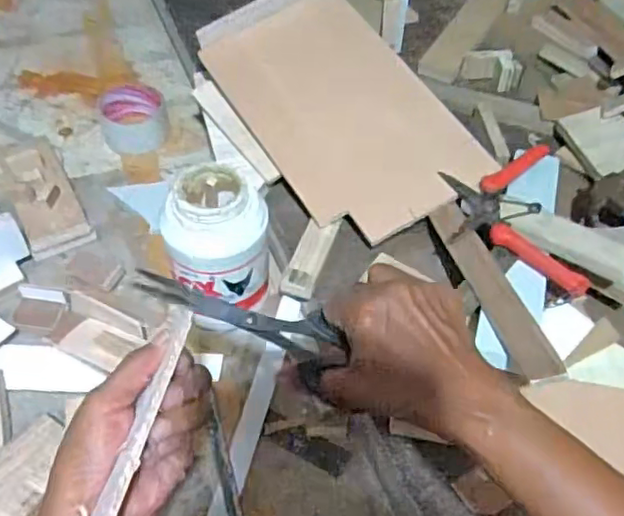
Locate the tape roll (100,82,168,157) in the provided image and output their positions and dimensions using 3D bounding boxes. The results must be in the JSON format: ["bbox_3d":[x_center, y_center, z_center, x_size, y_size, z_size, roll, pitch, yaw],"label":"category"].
[{"bbox_3d":[-0.228,-0.180,0.785,0.084,0.040,0.085,-13,52,-12],"label":"tape roll"}]

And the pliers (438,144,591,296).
[{"bbox_3d":[0.187,-0.047,0.586,0.111,0.020,0.185,3,50,0],"label":"pliers"}]

